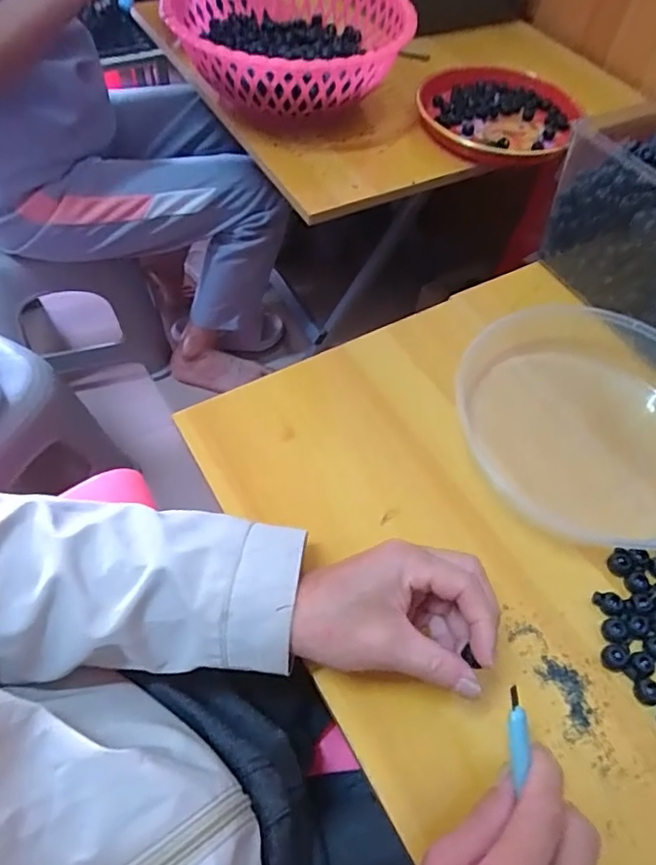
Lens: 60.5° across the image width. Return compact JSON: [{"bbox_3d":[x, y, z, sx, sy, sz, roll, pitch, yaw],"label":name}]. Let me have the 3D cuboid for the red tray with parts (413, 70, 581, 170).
[{"bbox_3d":[0.226,-0.425,0.759,0.214,0.037,0.209,17,57,8],"label":"red tray with parts"}]

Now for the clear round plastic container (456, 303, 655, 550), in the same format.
[{"bbox_3d":[0.233,-0.011,0.461,0.223,0.051,0.205,2,56,-2],"label":"clear round plastic container"}]

